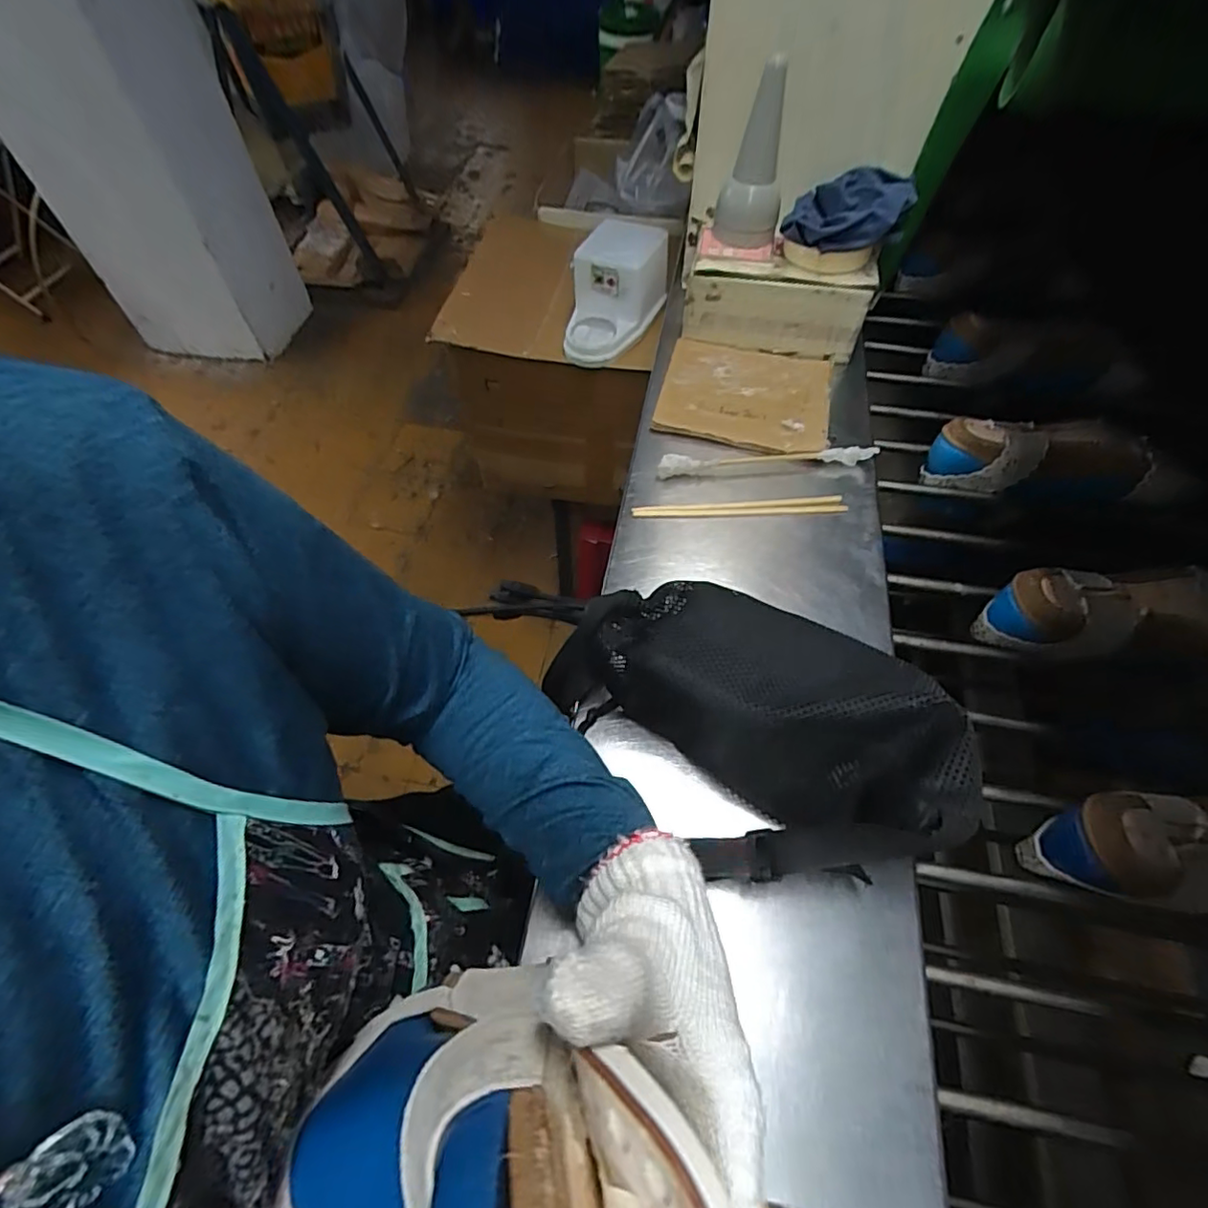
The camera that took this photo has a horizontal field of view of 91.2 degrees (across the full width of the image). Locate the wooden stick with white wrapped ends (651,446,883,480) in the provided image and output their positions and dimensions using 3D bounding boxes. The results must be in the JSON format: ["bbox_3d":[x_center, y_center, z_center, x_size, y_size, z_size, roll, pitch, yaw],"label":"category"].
[{"bbox_3d":[0.158,-0.137,0.565,0.213,0.010,0.021,-4,56,-3],"label":"wooden stick with white wrapped ends"}]

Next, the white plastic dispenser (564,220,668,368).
[{"bbox_3d":[0.021,-0.428,0.803,0.122,0.104,0.189,8,57,6],"label":"white plastic dispenser"}]

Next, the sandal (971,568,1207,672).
[{"bbox_3d":[0.445,0.012,0.498,0.226,0.082,0.070,8,57,6],"label":"sandal"}]

